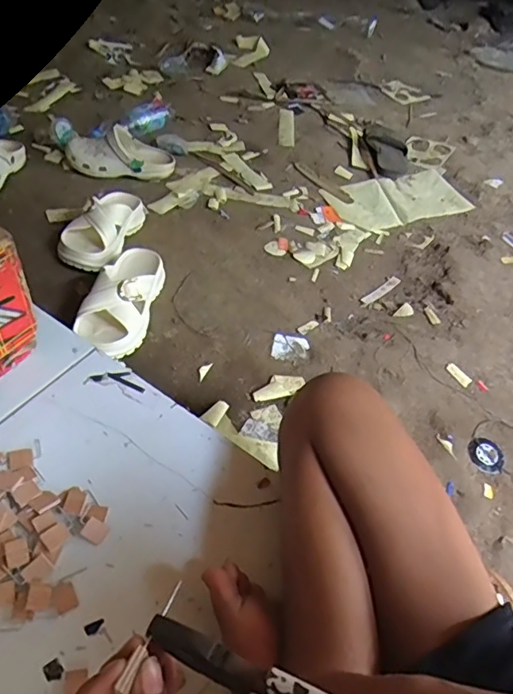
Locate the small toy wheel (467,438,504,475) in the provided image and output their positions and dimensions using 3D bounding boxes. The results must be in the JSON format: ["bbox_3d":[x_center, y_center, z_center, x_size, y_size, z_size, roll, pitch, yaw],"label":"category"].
[{"bbox_3d":[0.334,0.159,0.771,0.052,0.011,0.051,4,48,-4],"label":"small toy wheel"}]

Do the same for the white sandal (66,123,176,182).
[{"bbox_3d":[-0.310,-0.440,1.208,0.238,0.072,0.102,3,50,-7],"label":"white sandal"}]

